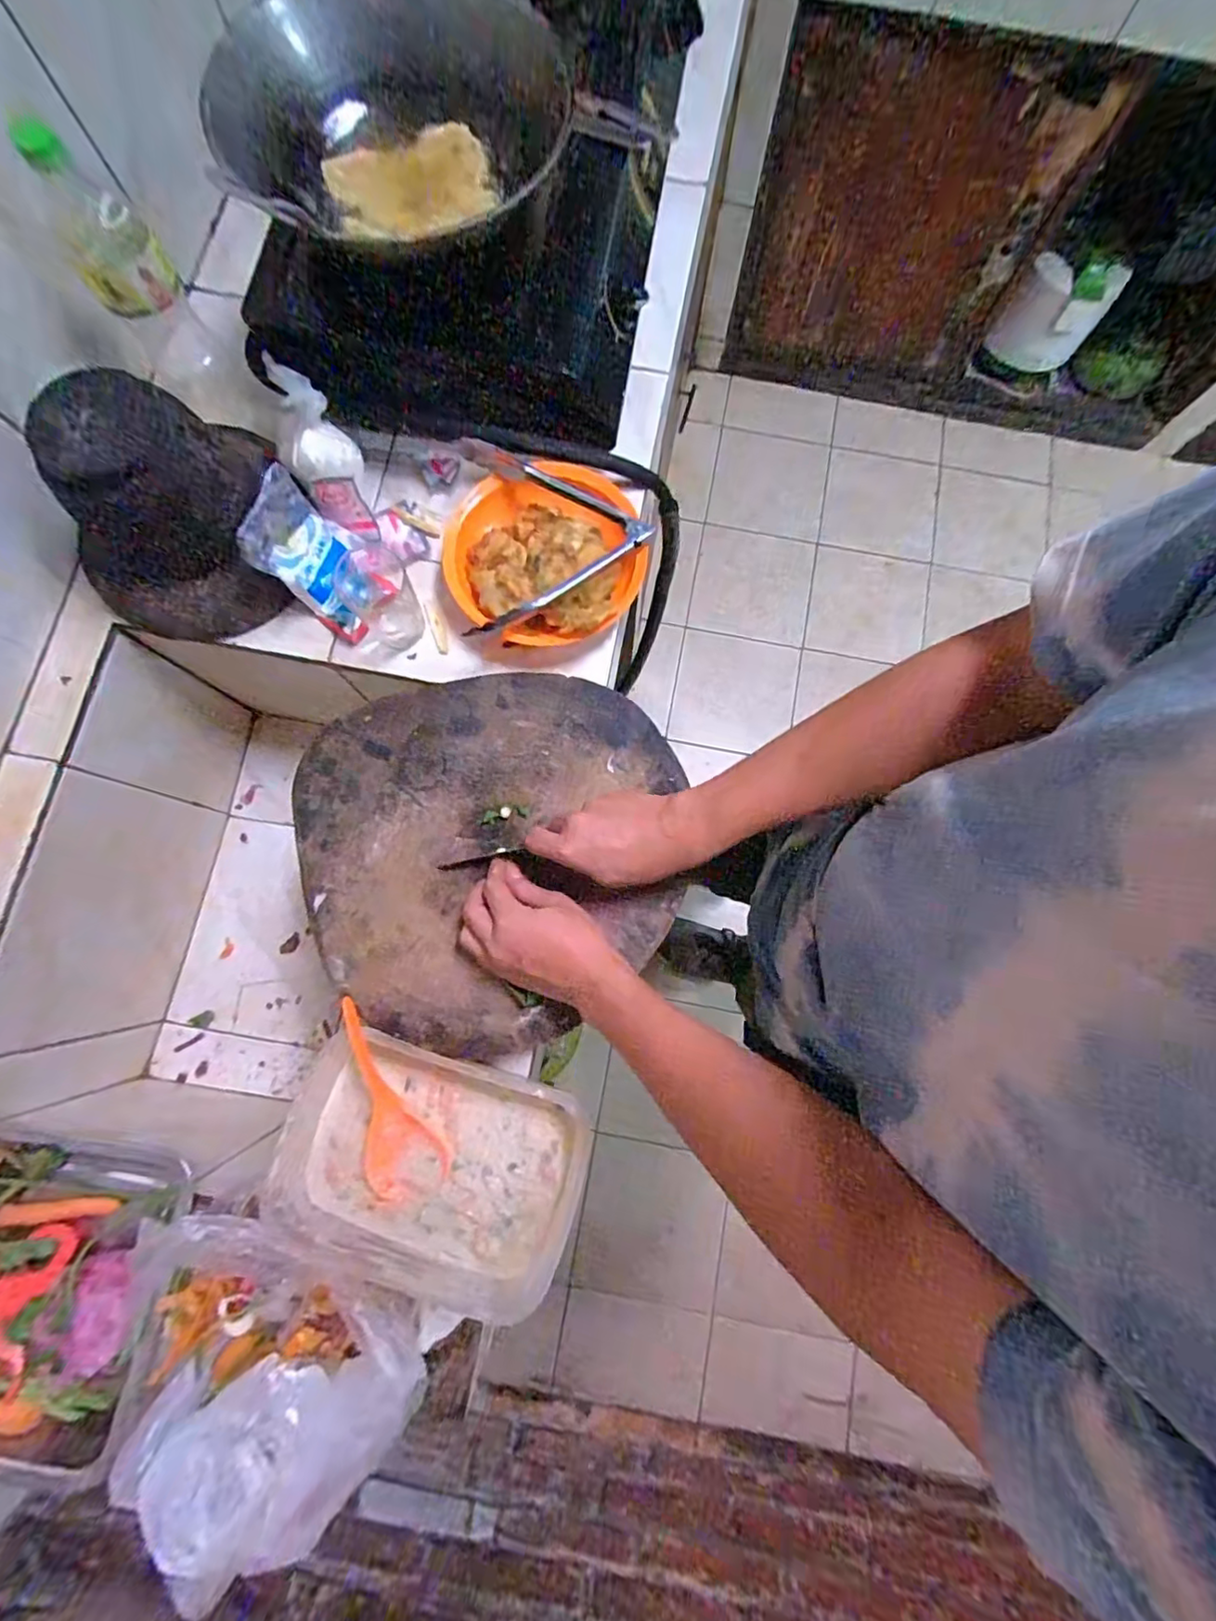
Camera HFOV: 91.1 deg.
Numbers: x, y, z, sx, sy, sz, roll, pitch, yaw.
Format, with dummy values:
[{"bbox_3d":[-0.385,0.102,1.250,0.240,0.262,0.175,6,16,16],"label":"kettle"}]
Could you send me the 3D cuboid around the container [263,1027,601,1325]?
[{"bbox_3d":[-0.158,0.301,0.527,0.270,0.074,0.174,17,78,4],"label":"container"}]

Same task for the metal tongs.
[{"bbox_3d":[-0.049,-0.277,0.594,0.183,0.021,0.196,-4,78,-1],"label":"metal tongs"}]

